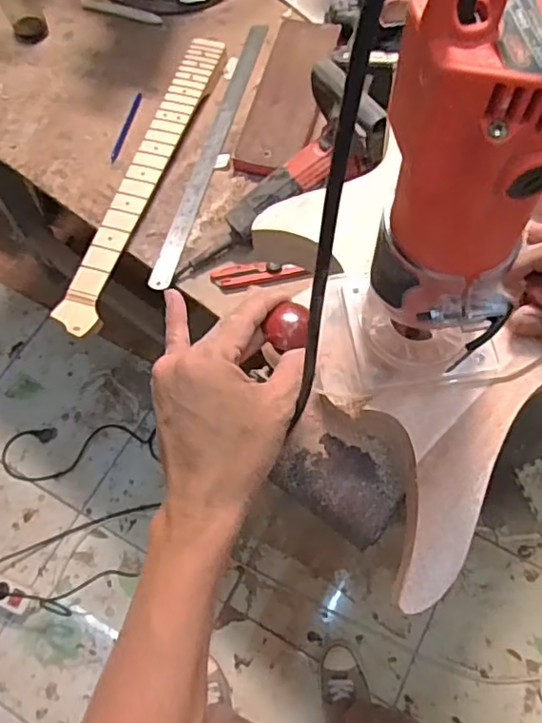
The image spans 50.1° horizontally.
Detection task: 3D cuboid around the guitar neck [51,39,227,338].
[{"bbox_3d":[-0.174,-0.279,0.841,0.063,0.024,0.535,15,69,9],"label":"guitar neck"}]

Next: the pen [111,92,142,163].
[{"bbox_3d":[-0.223,-0.363,0.894,0.009,0.009,0.132,12,68,7],"label":"pen"}]

